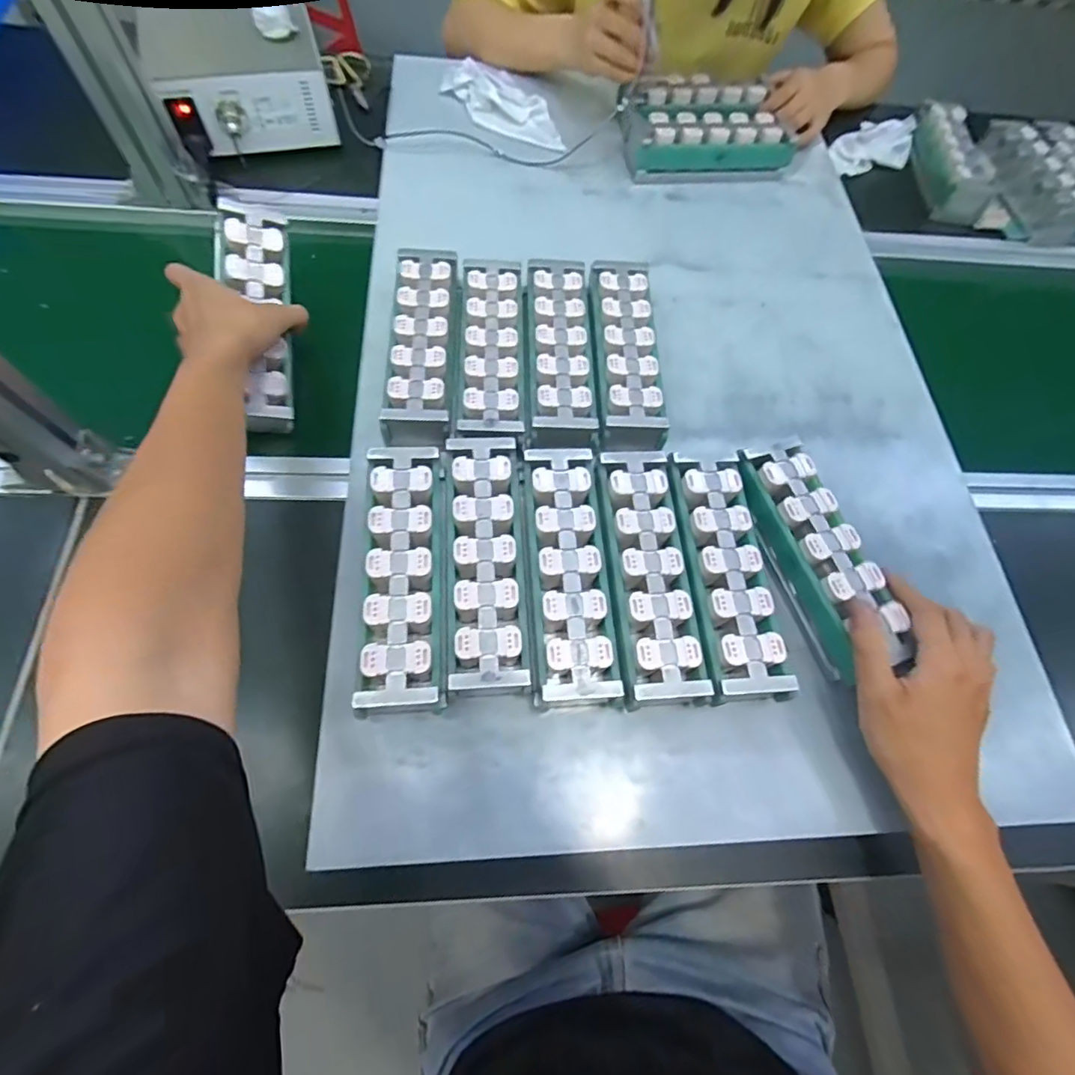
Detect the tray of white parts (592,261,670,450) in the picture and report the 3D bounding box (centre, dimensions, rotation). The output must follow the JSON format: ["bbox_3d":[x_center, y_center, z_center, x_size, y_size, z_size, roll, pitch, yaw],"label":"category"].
[{"bbox_3d":[0.079,-0.163,0.484,0.056,0.052,0.199,0,66,-3],"label":"tray of white parts"}]

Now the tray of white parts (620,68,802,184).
[{"bbox_3d":[0.194,-0.496,0.641,0.193,0.056,0.137,-9,66,-7],"label":"tray of white parts"}]

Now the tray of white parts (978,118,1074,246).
[{"bbox_3d":[0.712,-0.477,0.706,0.184,0.042,0.200,-2,66,-4],"label":"tray of white parts"}]

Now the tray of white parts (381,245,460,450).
[{"bbox_3d":[-0.099,-0.170,0.461,0.054,0.034,0.194,0,66,-3],"label":"tray of white parts"}]

